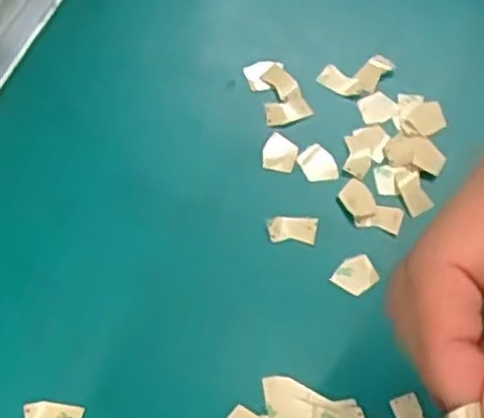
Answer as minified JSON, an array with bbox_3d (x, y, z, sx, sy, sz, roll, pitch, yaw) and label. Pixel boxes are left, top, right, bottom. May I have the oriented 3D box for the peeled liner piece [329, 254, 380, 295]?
[{"bbox_3d":[0.046,0.026,0.308,0.016,0.004,0.015,1,68,-2],"label":"peeled liner piece"}]

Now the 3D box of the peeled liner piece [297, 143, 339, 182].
[{"bbox_3d":[0.033,-0.019,0.328,0.014,0.004,0.017,-21,71,-10],"label":"peeled liner piece"}]

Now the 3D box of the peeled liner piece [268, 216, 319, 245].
[{"bbox_3d":[0.021,0.008,0.315,0.020,0.004,0.011,4,68,-1],"label":"peeled liner piece"}]

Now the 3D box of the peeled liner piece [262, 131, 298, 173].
[{"bbox_3d":[0.016,-0.025,0.328,0.014,0.004,0.016,13,69,3],"label":"peeled liner piece"}]

